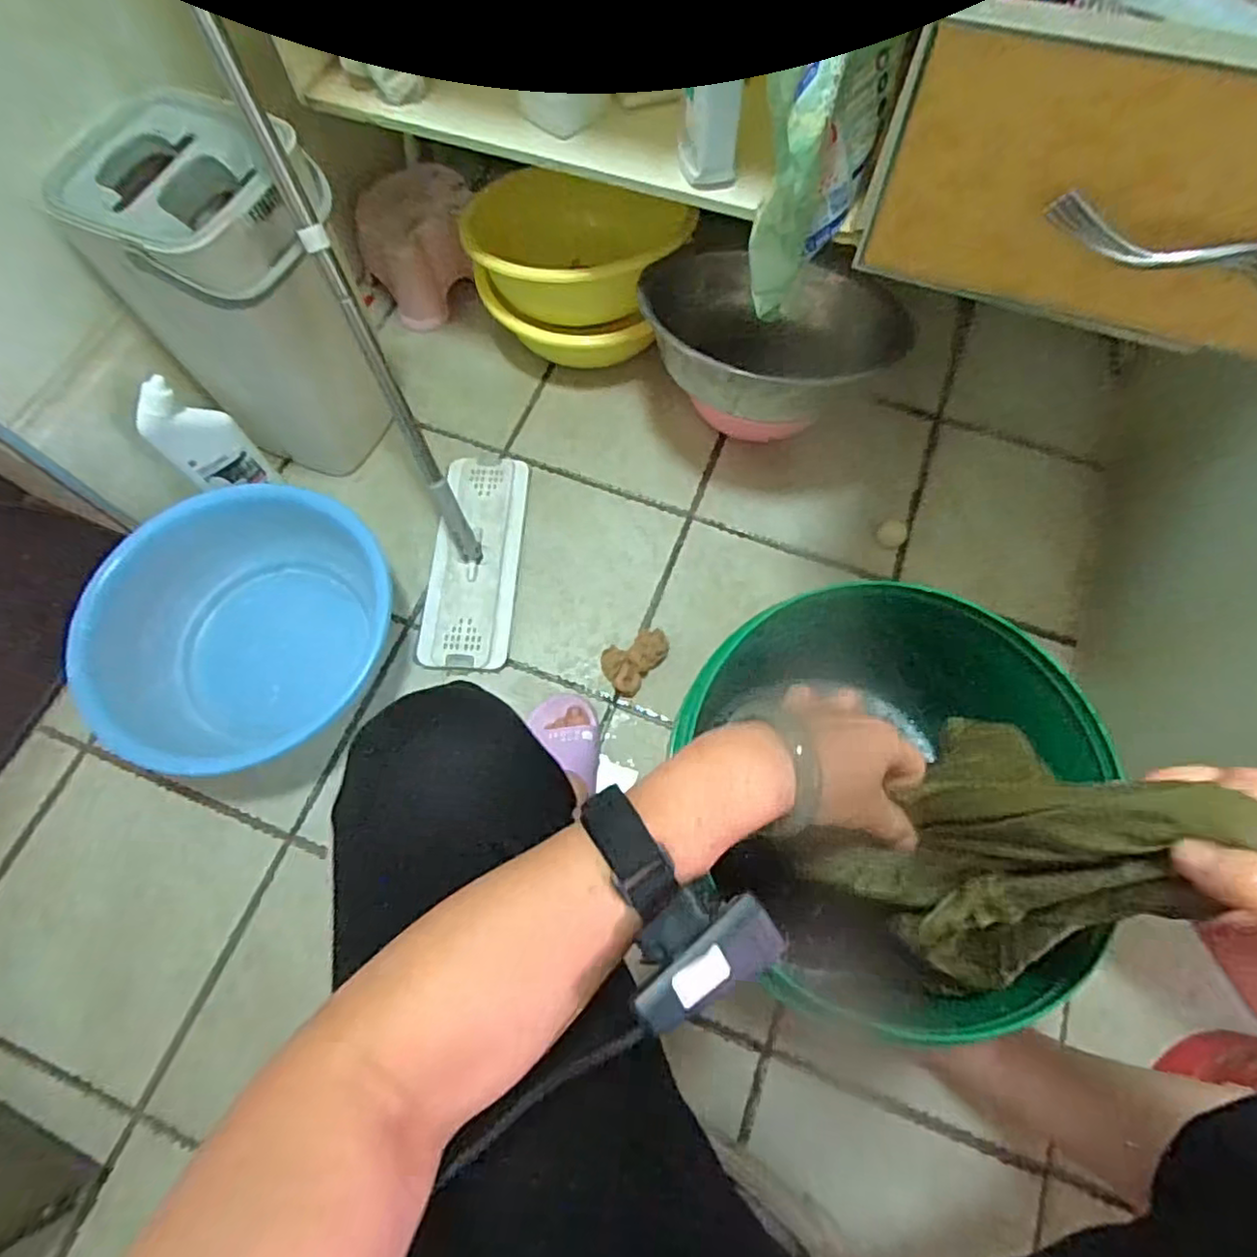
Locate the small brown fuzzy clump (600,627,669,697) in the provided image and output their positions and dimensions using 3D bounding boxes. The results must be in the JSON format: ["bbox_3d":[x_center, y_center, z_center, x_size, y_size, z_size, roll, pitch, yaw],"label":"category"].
[{"bbox_3d":[0.008,0.038,0.858,0.068,0.027,0.097,40,74,15],"label":"small brown fuzzy clump"}]

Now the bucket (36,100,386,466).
[{"bbox_3d":[-0.440,-0.383,0.815,0.221,0.377,0.210,28,71,11],"label":"bucket"}]

